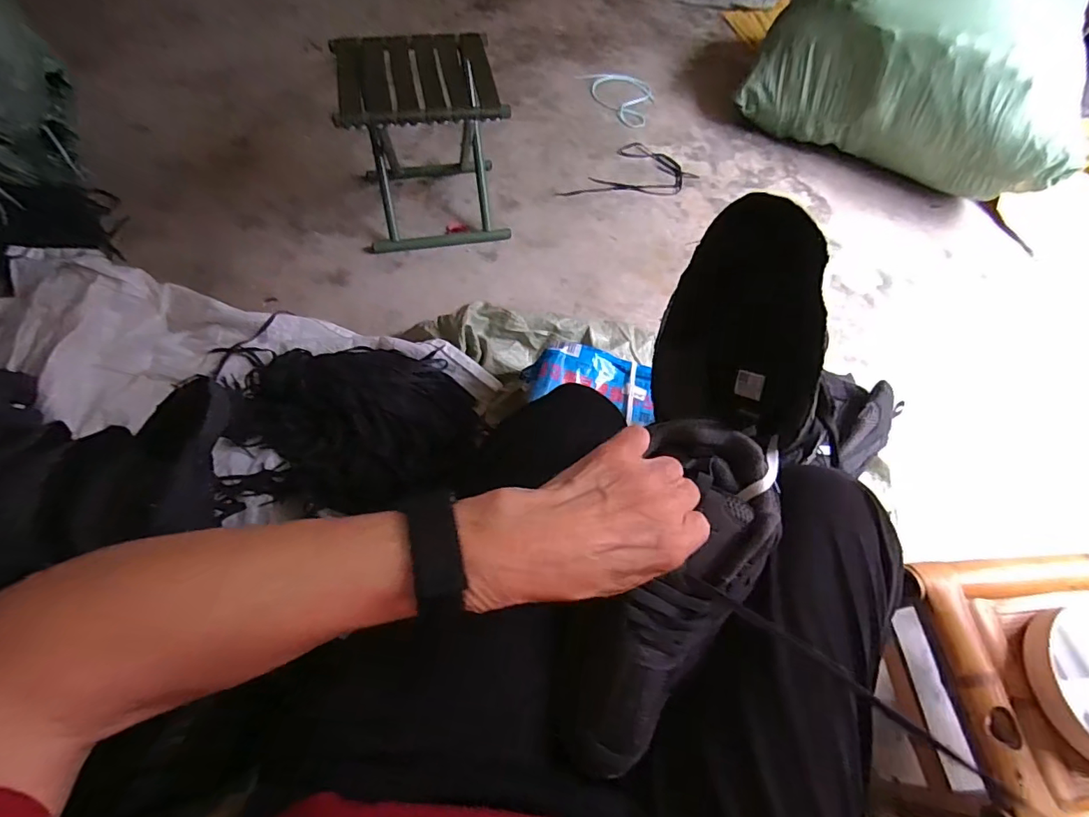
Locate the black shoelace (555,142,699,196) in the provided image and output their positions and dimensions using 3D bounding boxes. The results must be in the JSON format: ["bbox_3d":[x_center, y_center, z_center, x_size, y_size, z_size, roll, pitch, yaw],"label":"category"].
[{"bbox_3d":[0.218,-0.573,1.283,0.208,0.007,0.313,39,66,16],"label":"black shoelace"}]

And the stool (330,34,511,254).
[{"bbox_3d":[-0.249,-0.542,1.056,0.292,0.309,0.279,-13,63,-11],"label":"stool"}]

